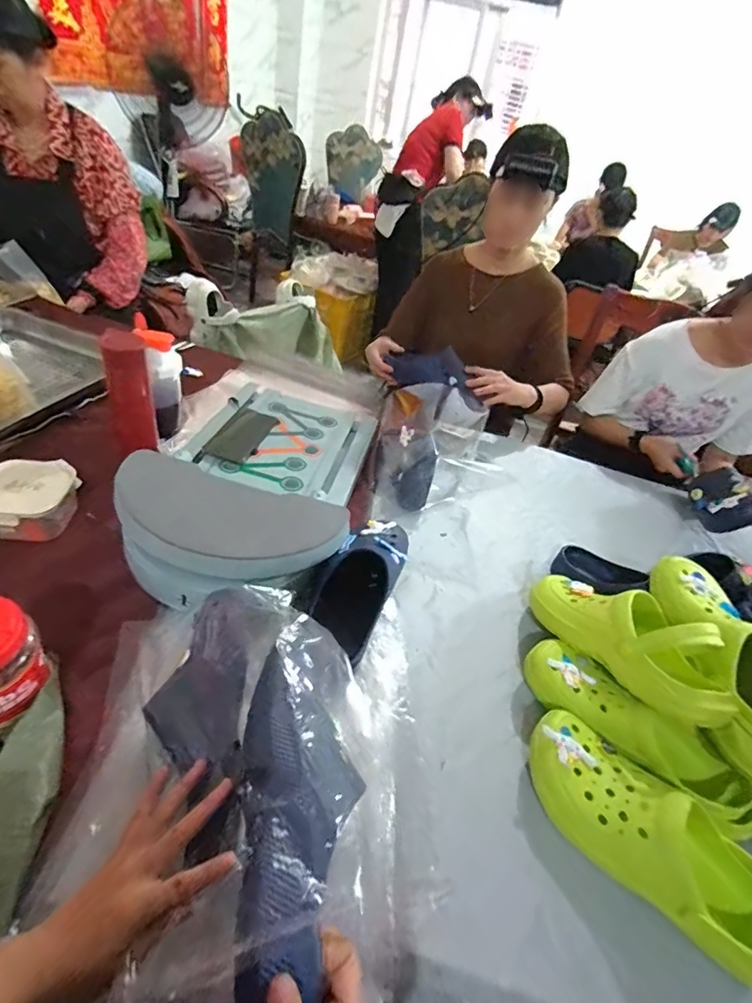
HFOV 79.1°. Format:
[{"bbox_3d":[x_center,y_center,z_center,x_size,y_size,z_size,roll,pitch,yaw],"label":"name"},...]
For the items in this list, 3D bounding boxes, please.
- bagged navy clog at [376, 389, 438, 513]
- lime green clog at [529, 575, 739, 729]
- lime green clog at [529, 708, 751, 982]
[{"bbox_3d":[0.056,-0.098,0.900,0.099,0.119,0.266,8,41,-8],"label":"bagged navy clog"},{"bbox_3d":[0.328,0.160,0.601,0.106,0.088,0.271,-14,23,-21],"label":"lime green clog"},{"bbox_3d":[0.291,0.355,0.486,0.274,0.095,0.117,33,44,22],"label":"lime green clog"}]

